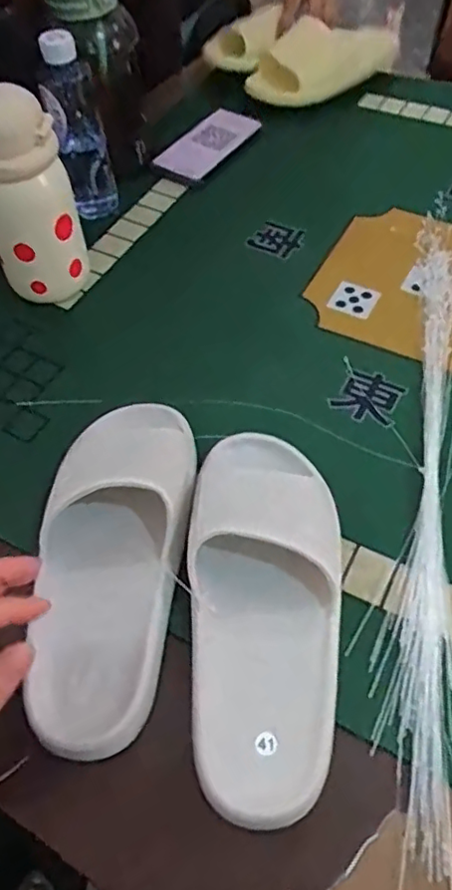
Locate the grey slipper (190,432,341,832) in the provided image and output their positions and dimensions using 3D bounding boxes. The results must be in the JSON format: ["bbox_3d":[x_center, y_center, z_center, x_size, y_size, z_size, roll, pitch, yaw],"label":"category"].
[{"bbox_3d":[0.023,0.091,0.392,0.102,0.056,0.260,1,55,0],"label":"grey slipper"}]

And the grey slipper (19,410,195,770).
[{"bbox_3d":[-0.078,0.059,0.406,0.094,0.061,0.257,3,55,2],"label":"grey slipper"}]

